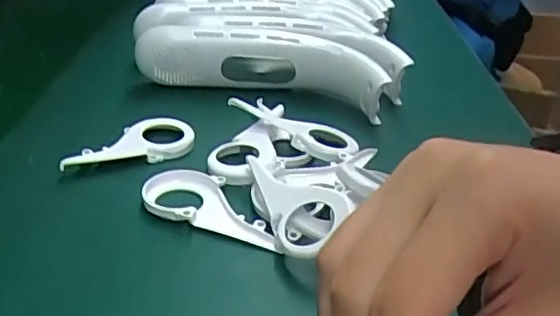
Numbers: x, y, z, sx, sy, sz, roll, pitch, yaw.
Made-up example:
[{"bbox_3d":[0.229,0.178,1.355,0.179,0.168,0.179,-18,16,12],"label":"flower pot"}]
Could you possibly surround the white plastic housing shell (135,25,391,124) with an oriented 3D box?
[{"bbox_3d":[-0.012,-0.078,0.490,0.195,0.042,0.064,15,30,14],"label":"white plastic housing shell"}]

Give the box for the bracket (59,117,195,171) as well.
[{"bbox_3d":[-0.105,-0.012,0.406,0.088,0.013,0.047,-9,32,-26],"label":"bracket"}]

